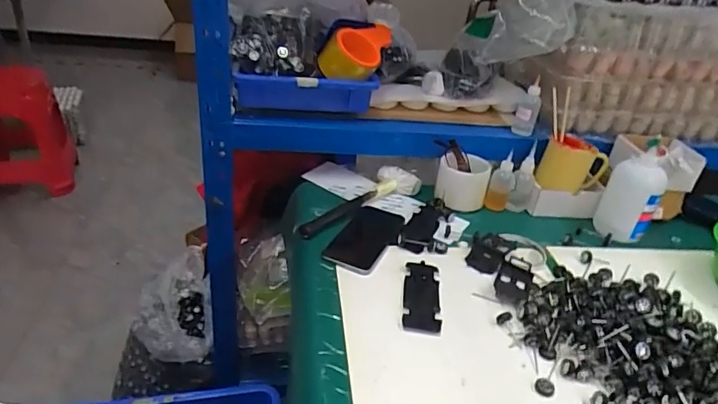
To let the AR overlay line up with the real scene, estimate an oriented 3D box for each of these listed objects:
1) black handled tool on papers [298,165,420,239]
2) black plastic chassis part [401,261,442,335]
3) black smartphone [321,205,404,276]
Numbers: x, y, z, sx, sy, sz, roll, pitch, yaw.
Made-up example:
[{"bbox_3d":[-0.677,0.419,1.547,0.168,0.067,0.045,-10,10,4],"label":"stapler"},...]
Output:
[{"bbox_3d":[0.009,-0.003,0.808,0.078,0.026,0.241,25,36,26],"label":"black handled tool on papers"},{"bbox_3d":[0.082,0.120,0.643,0.045,0.007,0.128,9,32,2],"label":"black plastic chassis part"},{"bbox_3d":[0.014,0.049,0.745,0.081,0.007,0.162,18,33,16],"label":"black smartphone"}]

